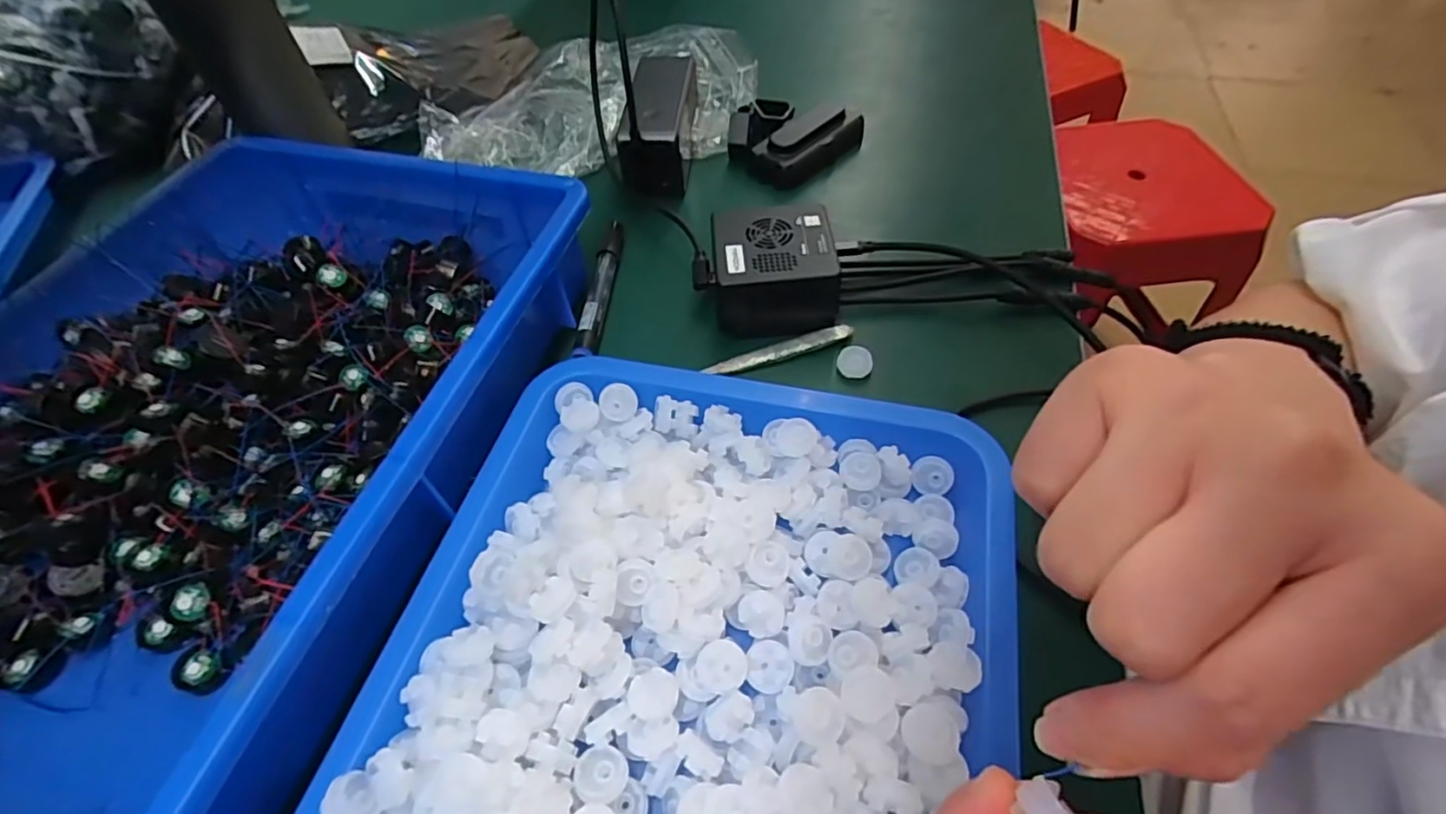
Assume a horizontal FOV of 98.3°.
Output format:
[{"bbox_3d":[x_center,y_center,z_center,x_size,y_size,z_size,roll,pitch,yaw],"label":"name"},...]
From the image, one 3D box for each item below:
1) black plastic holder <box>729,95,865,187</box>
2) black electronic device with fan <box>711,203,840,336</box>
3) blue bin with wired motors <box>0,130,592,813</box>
[{"bbox_3d":[0.059,-0.236,0.529,0.110,0.032,0.091,-37,60,-22],"label":"black plastic holder"},{"bbox_3d":[0.031,-0.088,0.405,0.079,0.047,0.070,-5,54,-1],"label":"black electronic device with fan"},{"bbox_3d":[-0.274,0.020,0.328,0.287,0.074,0.418,12,55,11],"label":"blue bin with wired motors"}]

